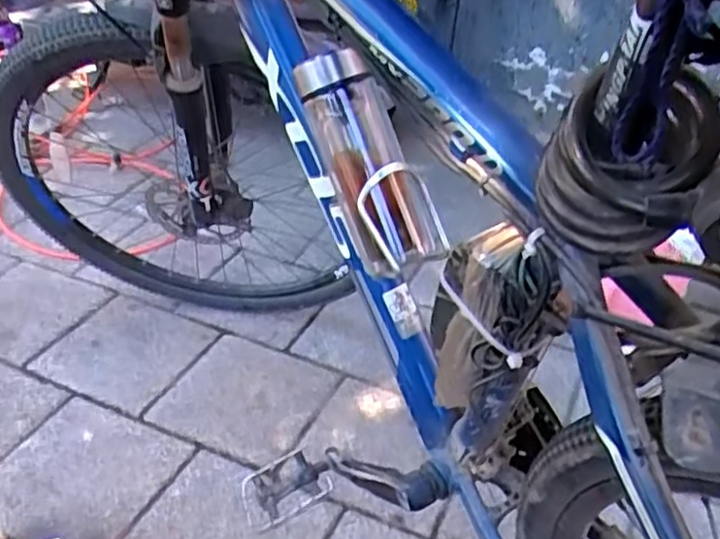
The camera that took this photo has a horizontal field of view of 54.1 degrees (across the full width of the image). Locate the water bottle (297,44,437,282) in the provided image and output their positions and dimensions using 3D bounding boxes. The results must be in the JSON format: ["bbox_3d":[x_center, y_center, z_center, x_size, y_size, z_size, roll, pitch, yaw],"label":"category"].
[{"bbox_3d":[0.009,-0.099,0.657,0.085,0.200,0.079,-30,12,-37],"label":"water bottle"}]

